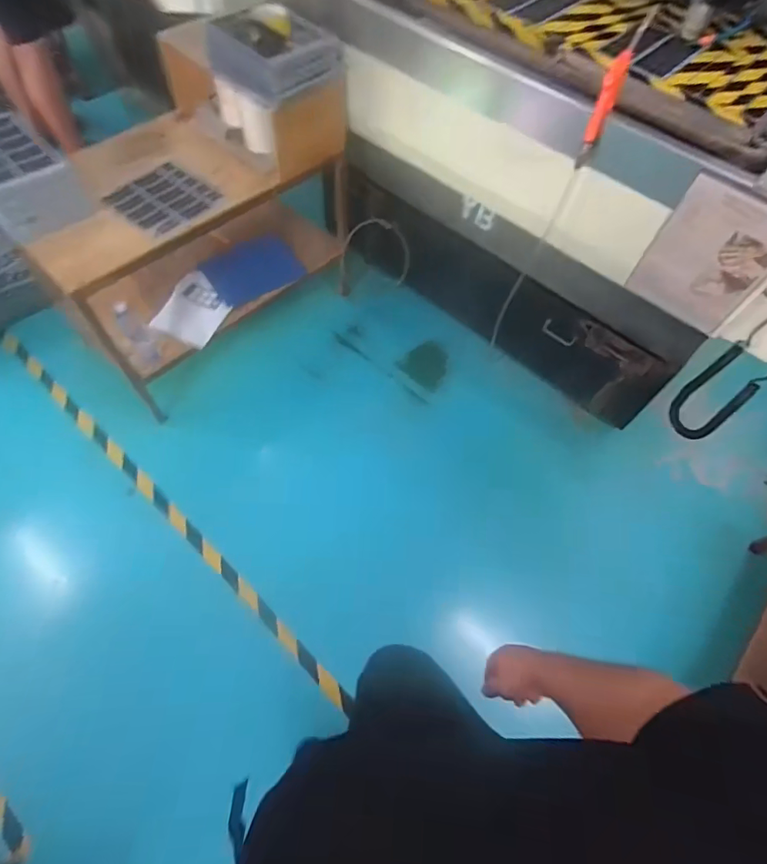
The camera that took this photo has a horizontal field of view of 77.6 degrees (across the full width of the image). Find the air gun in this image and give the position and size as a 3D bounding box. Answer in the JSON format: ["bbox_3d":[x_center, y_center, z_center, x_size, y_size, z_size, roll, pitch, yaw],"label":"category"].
[{"bbox_3d":[0.431,-0.644,0.897,0.047,0.225,0.040,25,62,10],"label":"air gun"}]

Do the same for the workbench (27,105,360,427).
[{"bbox_3d":[-0.589,-0.614,1.545,0.516,0.523,0.879,42,66,18],"label":"workbench"}]

